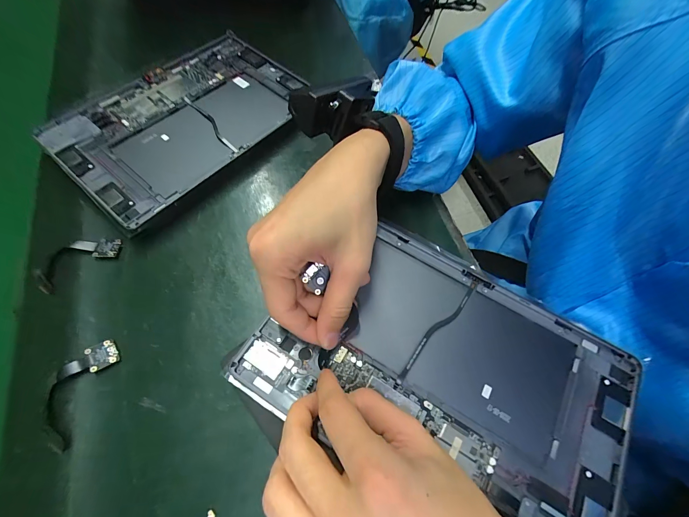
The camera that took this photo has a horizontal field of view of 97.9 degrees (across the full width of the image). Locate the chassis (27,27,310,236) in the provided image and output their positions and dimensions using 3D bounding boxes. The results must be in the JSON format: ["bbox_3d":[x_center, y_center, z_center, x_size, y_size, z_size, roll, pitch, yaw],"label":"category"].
[{"bbox_3d":[-0.170,-0.161,0.335,0.171,0.026,0.259,39,71,16],"label":"chassis"}]

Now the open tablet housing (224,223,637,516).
[{"bbox_3d":[0.071,0.079,0.227,0.251,0.021,0.163,27,68,12],"label":"open tablet housing"}]

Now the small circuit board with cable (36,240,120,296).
[{"bbox_3d":[-0.233,-0.001,0.262,0.032,0.005,0.065,43,58,8],"label":"small circuit board with cable"}]

